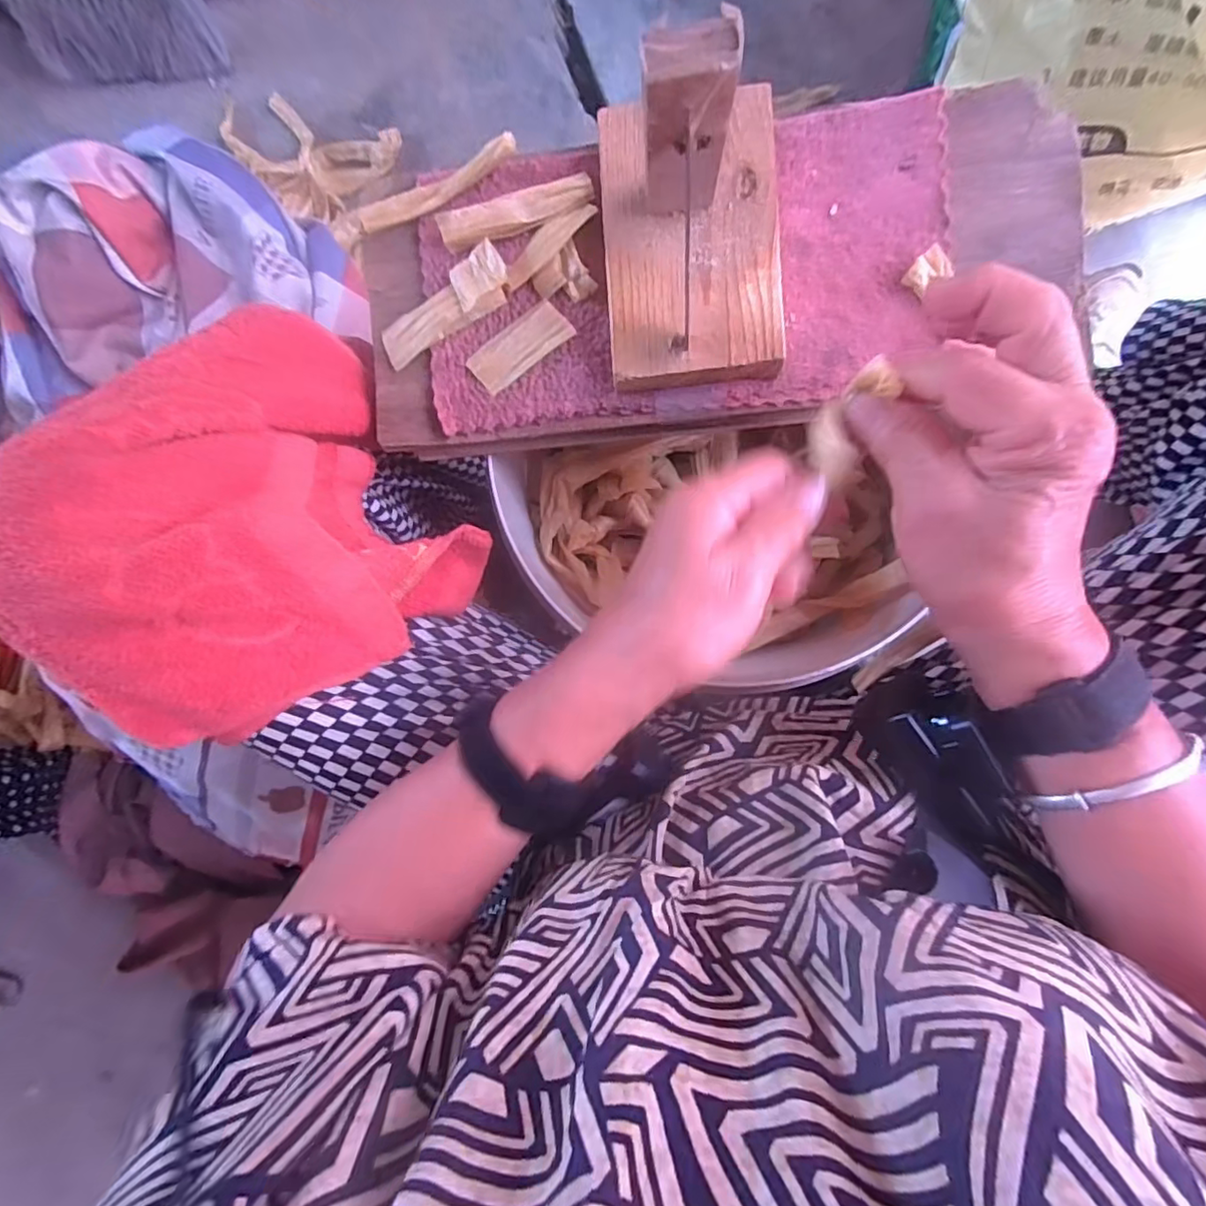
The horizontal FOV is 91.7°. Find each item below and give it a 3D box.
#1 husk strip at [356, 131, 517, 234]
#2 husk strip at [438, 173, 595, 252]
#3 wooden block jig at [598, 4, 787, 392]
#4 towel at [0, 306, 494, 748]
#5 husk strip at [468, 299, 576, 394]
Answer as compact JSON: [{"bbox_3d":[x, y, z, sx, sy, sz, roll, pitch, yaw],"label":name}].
[{"bbox_3d":[-0.094,-0.235,0.329,0.097,0.011,0.015,-20,92,7],"label":"husk strip"},{"bbox_3d":[-0.049,-0.218,0.325,0.086,0.008,0.018,-13,92,6],"label":"husk strip"},{"bbox_3d":[0.041,-0.190,0.258,0.090,0.111,0.149,-3,94,6],"label":"wooden block jig"},{"bbox_3d":[-0.188,-0.040,0.295,0.174,0.129,0.199,-39,89,7],"label":"towel"},{"bbox_3d":[-0.047,-0.145,0.331,0.059,0.005,0.025,-34,90,7],"label":"husk strip"}]

